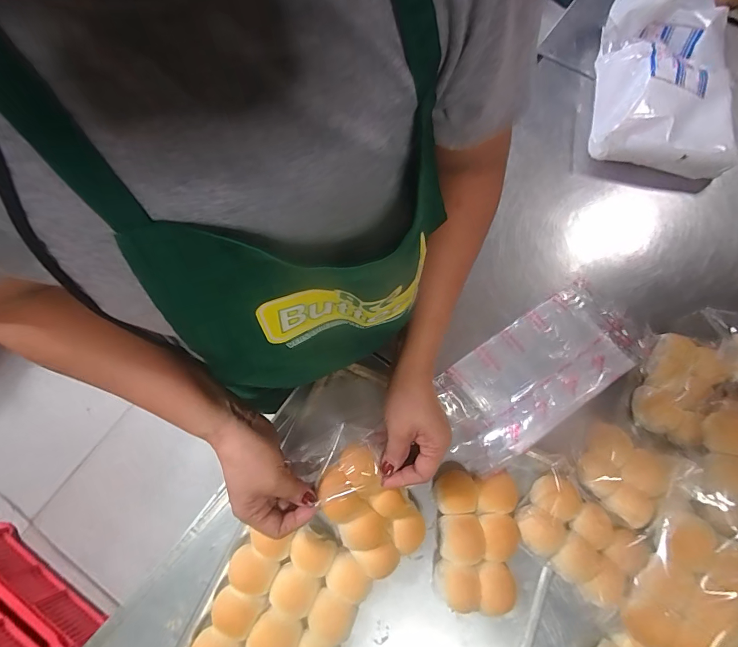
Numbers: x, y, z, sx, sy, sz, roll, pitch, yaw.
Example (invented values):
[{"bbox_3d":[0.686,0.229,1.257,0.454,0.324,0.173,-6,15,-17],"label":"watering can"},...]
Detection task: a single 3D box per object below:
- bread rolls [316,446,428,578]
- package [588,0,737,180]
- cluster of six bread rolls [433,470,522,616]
[{"bbox_3d":[-0.003,0.193,0.389,0.080,0.040,0.130,-38,104,-9],"label":"bread rolls"},{"bbox_3d":[0.463,-0.386,0.595,0.207,0.097,0.305,17,73,5],"label":"package"},{"bbox_3d":[0.119,0.237,0.414,0.086,0.032,0.132,1,72,1],"label":"cluster of six bread rolls"}]

